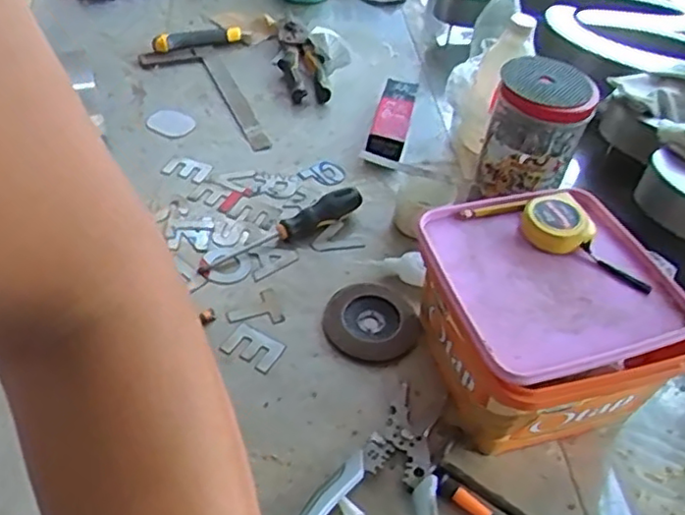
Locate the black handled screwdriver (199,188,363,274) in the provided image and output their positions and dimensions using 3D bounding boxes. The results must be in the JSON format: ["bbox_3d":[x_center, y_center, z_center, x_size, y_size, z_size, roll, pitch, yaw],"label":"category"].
[{"bbox_3d":[-0.062,-0.030,0.732,0.193,0.031,0.034,-27,55,-28],"label":"black handled screwdriver"}]

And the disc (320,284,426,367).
[{"bbox_3d":[0.030,0.065,0.666,0.096,0.008,0.087,16,47,8],"label":"disc"}]

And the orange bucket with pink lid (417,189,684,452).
[{"bbox_3d":[0.176,0.057,0.600,0.191,0.141,0.195,-8,48,-15],"label":"orange bucket with pink lid"}]

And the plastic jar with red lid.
[{"bbox_3d":[0.220,-0.150,0.756,0.100,0.134,0.115,21,48,15],"label":"plastic jar with red lid"}]

